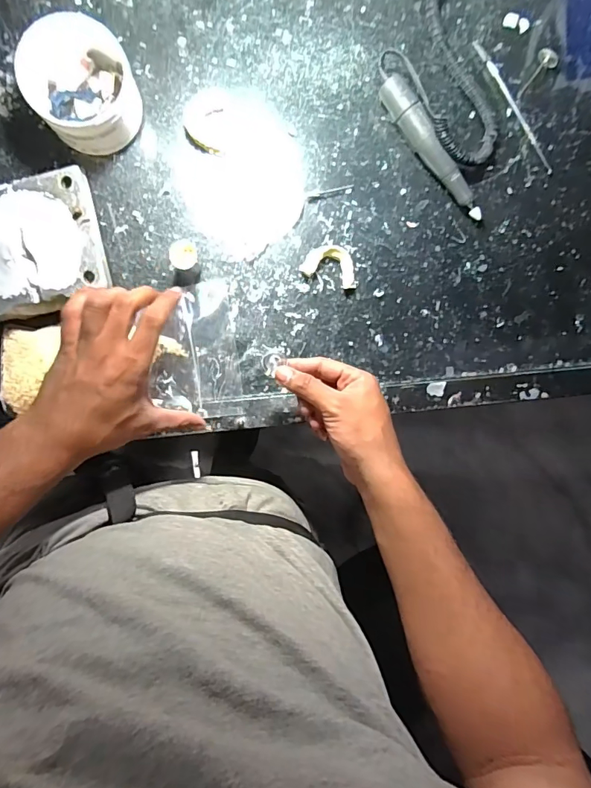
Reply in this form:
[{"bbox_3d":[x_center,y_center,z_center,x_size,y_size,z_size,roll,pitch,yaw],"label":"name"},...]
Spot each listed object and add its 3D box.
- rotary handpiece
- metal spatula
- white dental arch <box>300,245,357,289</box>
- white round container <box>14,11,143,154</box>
[{"bbox_3d":[0.141,-0.252,0.474,0.026,0.033,0.163,-37,96,-3],"label":"rotary handpiece"},{"bbox_3d":[0.241,-0.314,0.495,0.010,0.004,0.159,-34,96,-3],"label":"metal spatula"},{"bbox_3d":[0.039,-0.137,0.479,0.059,0.008,0.038,16,92,-6],"label":"white dental arch"},{"bbox_3d":[-0.197,-0.286,0.422,0.095,0.059,0.107,-26,96,-4],"label":"white round container"}]

